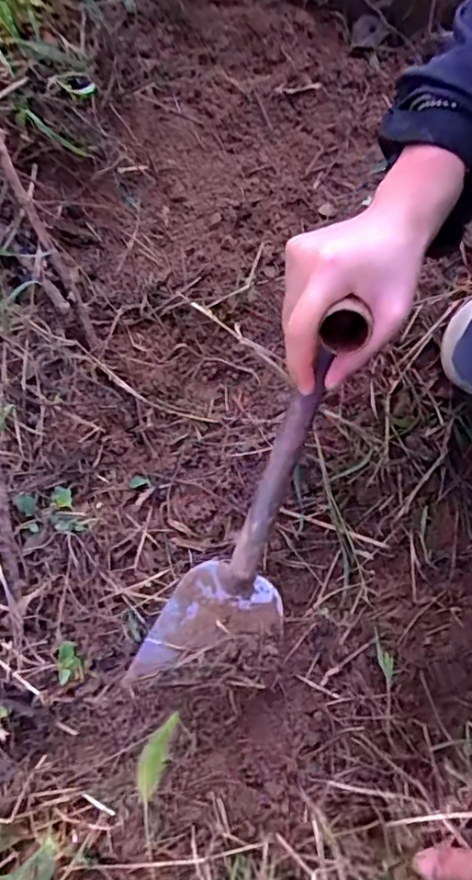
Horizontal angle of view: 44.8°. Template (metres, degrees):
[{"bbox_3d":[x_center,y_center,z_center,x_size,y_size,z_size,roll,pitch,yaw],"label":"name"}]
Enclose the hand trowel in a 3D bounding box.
[{"bbox_3d":[0.018,0.049,0.378,0.074,0.049,0.284,26,111,7],"label":"hand trowel"}]

